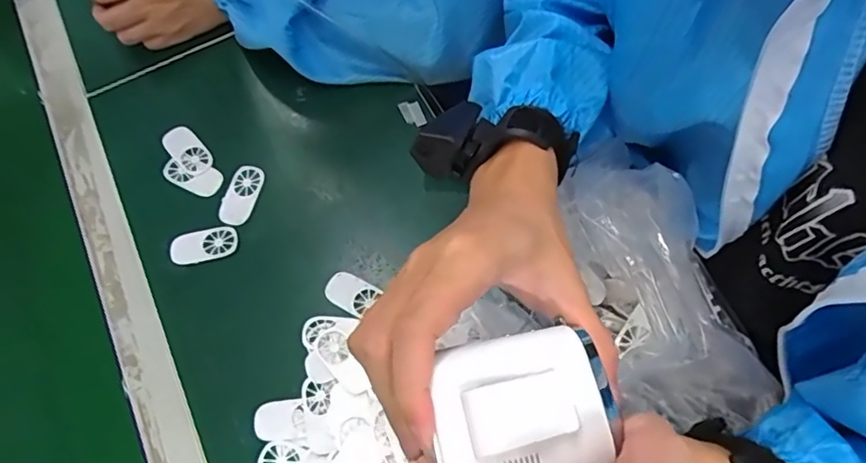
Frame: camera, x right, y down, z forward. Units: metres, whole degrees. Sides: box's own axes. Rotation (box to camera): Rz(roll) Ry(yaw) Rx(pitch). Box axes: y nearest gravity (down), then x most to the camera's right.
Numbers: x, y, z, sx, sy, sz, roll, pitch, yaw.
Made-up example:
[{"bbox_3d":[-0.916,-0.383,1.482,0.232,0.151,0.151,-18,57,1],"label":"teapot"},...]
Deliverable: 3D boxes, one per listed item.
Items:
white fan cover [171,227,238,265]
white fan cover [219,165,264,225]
[{"bbox_3d":[-0.202,0.012,0.482,0.057,0.007,0.027,-13,66,-3],"label":"white fan cover"},{"bbox_3d":[-0.176,-0.034,0.500,0.030,0.006,0.058,16,68,10],"label":"white fan cover"}]

